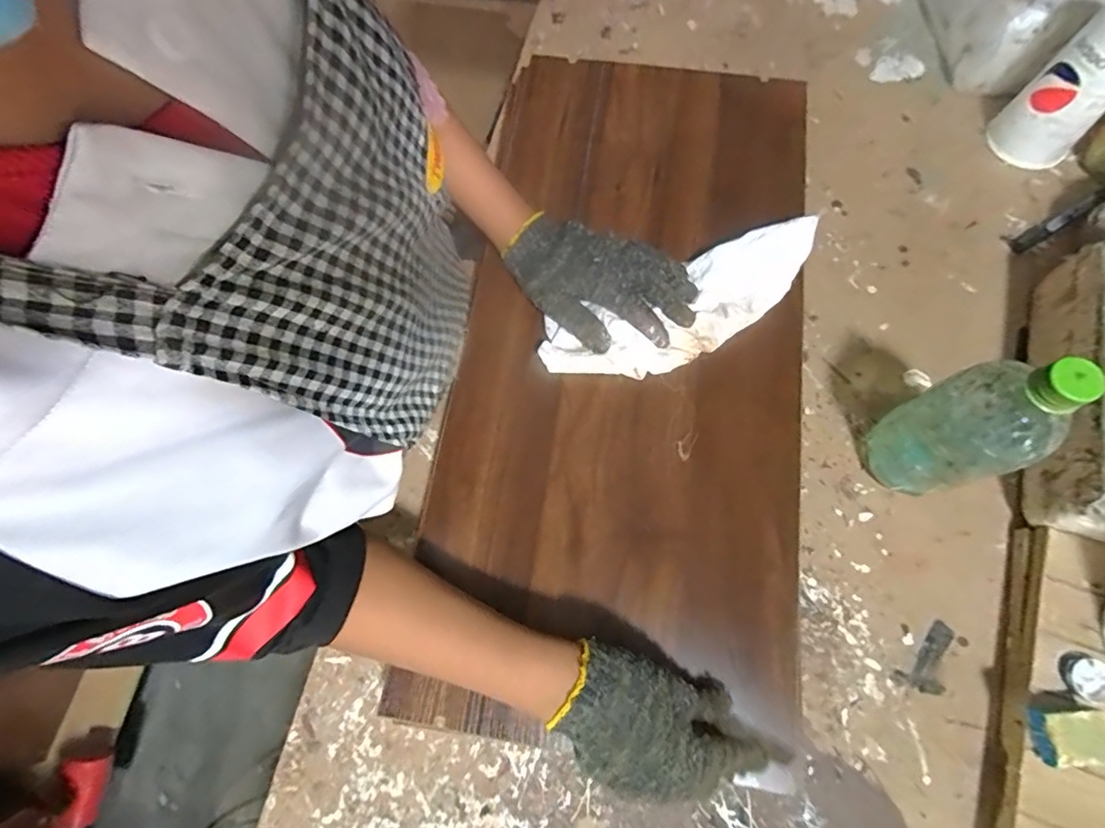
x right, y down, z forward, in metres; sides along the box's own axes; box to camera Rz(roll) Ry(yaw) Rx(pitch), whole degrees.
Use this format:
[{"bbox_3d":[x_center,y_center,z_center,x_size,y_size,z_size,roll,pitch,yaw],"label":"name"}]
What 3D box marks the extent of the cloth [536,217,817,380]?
[{"bbox_3d":[0.119,-0.097,0.489,0.264,0.034,0.085,-28,75,0],"label":"cloth"}]

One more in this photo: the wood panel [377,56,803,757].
[{"bbox_3d":[0.070,-0.072,0.509,0.317,0.015,0.680,7,72,5],"label":"wood panel"}]

